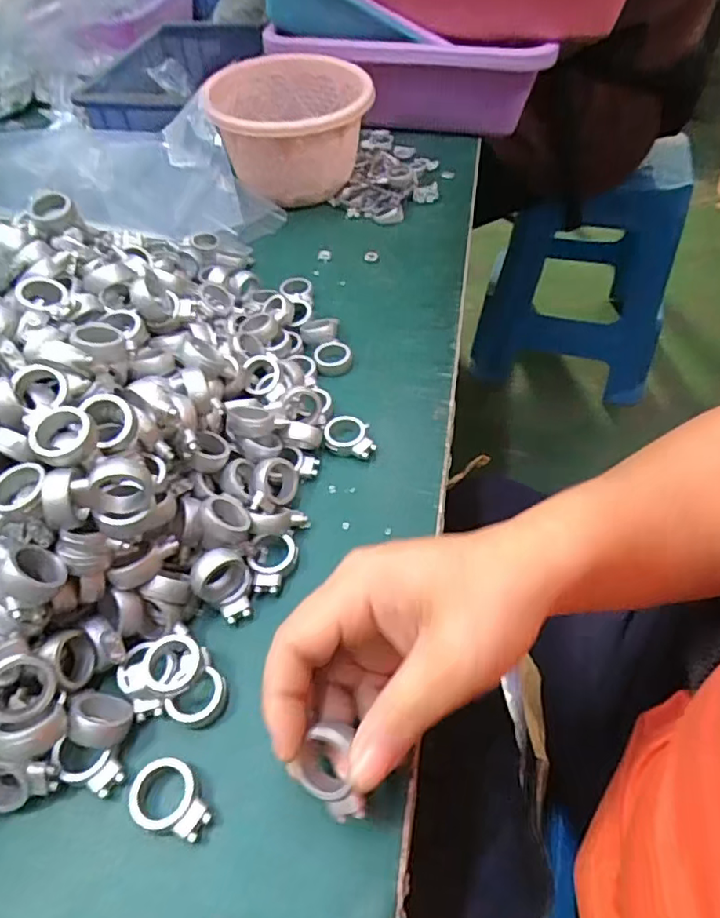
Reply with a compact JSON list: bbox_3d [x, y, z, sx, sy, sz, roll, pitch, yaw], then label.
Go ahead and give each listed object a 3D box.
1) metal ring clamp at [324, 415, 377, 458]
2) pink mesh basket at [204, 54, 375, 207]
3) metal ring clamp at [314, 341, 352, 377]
[{"bbox_3d":[-0.007,-0.014,0.363,0.031,0.011,0.032,-2,51,0],"label":"metal ring clamp"},{"bbox_3d":[-0.063,-0.304,0.553,0.146,0.090,0.142,2,51,3],"label":"pink mesh basket"},{"bbox_3d":[-0.019,-0.072,0.412,0.026,0.007,0.030,-4,51,-1],"label":"metal ring clamp"}]

